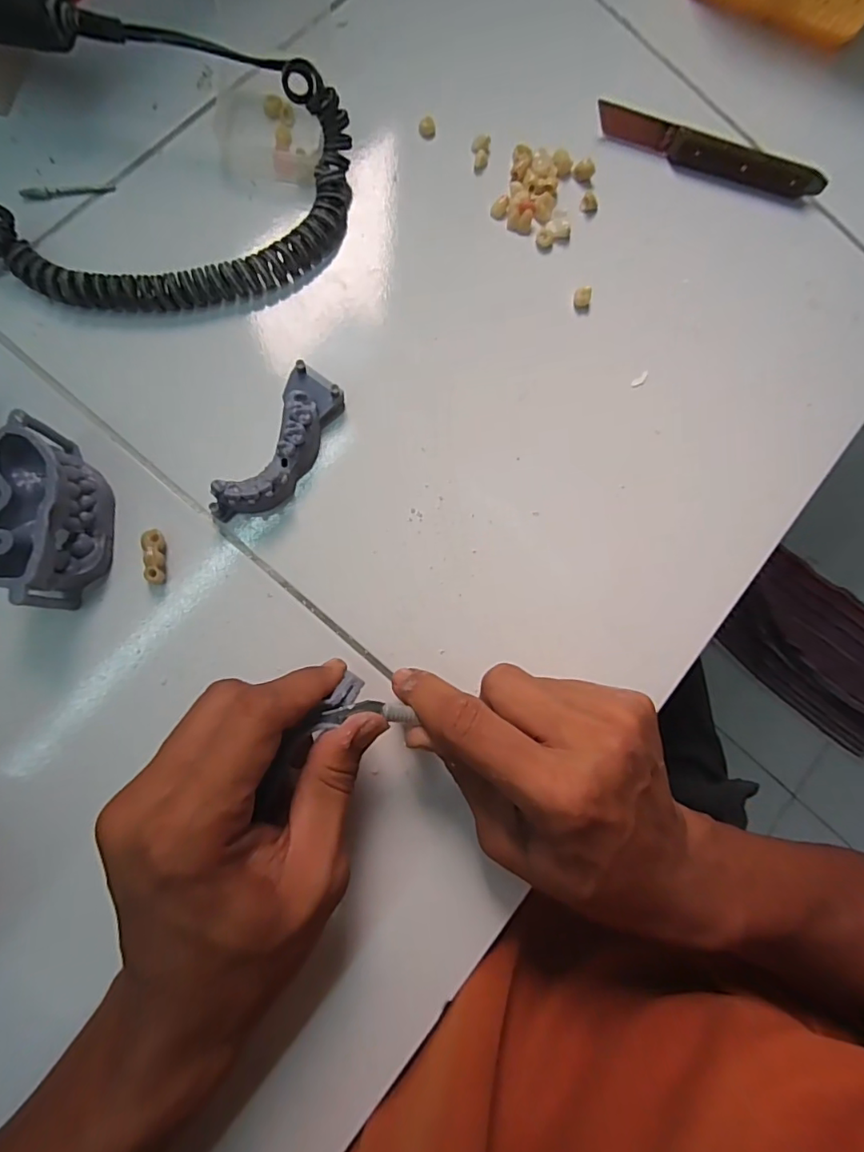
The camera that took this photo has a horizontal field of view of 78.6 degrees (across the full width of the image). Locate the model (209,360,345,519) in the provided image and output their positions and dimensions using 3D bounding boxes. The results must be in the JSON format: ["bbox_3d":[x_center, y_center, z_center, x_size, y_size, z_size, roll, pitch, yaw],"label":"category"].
[{"bbox_3d":[-0.076,-0.063,0.265,0.029,0.020,0.086,30,82,-5],"label":"model"}]

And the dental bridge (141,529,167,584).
[{"bbox_3d":[-0.133,-0.010,0.255,0.008,0.013,0.025,-6,86,-9],"label":"dental bridge"}]

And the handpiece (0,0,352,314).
[{"bbox_3d":[-0.178,-0.212,0.252,0.269,0.043,0.160,-3,86,-9],"label":"handpiece"}]

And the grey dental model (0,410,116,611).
[{"bbox_3d":[-0.168,-0.026,0.237,0.032,0.042,0.079,3,85,-8],"label":"grey dental model"}]

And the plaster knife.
[{"bbox_3d":[0.174,-0.260,0.325,0.148,0.014,0.019,14,83,-7],"label":"plaster knife"}]

